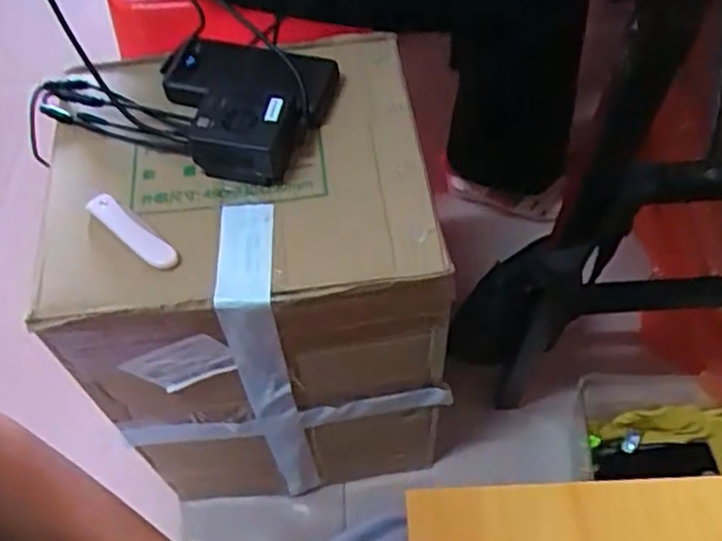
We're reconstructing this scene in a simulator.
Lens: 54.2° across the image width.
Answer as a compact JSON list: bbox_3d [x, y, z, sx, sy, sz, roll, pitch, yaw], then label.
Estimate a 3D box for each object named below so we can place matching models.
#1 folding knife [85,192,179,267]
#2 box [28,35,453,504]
[{"bbox_3d":[-0.185,-0.032,0.571,0.088,0.016,0.021,33,65,23],"label":"folding knife"},{"bbox_3d":[-0.097,0.021,0.800,0.331,0.454,0.297,-8,57,-1],"label":"box"}]

